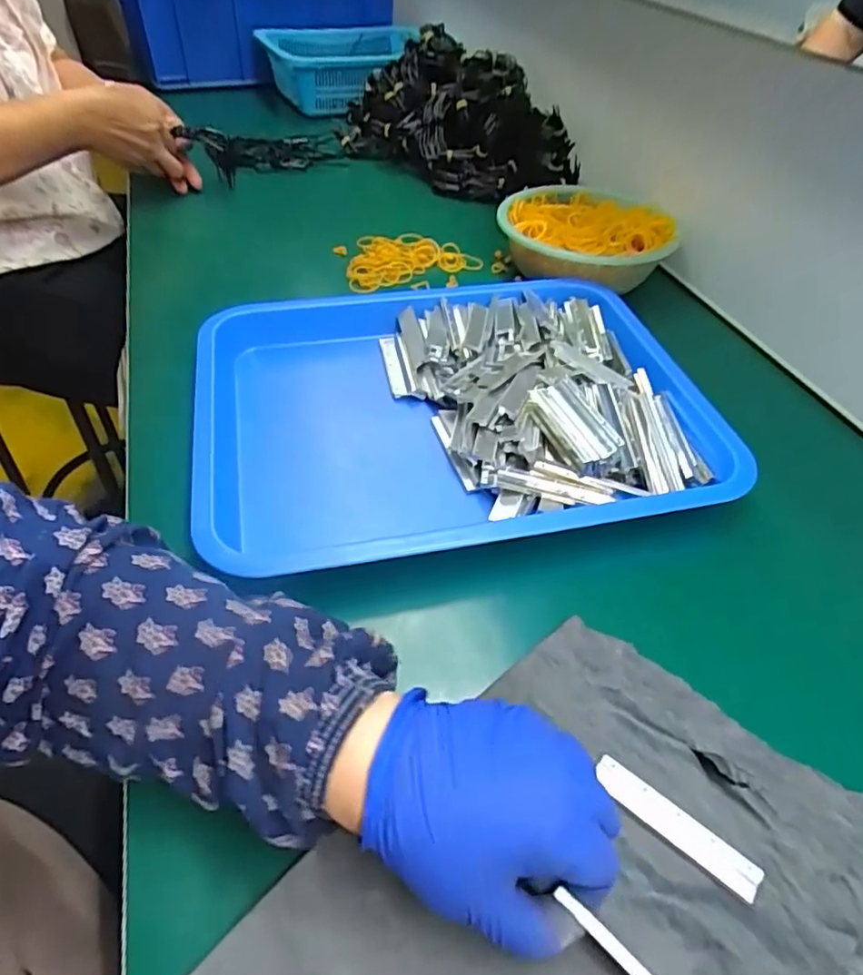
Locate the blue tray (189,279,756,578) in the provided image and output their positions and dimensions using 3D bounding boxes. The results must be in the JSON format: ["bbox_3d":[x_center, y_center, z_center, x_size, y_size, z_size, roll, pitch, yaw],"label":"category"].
[{"bbox_3d":[0.011,-0.067,0.493,0.397,0.048,0.304,-7,47,-11],"label":"blue tray"}]

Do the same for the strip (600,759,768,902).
[{"bbox_3d":[0.117,0.162,0.296,0.080,0.004,0.018,33,52,25],"label":"strip"}]

